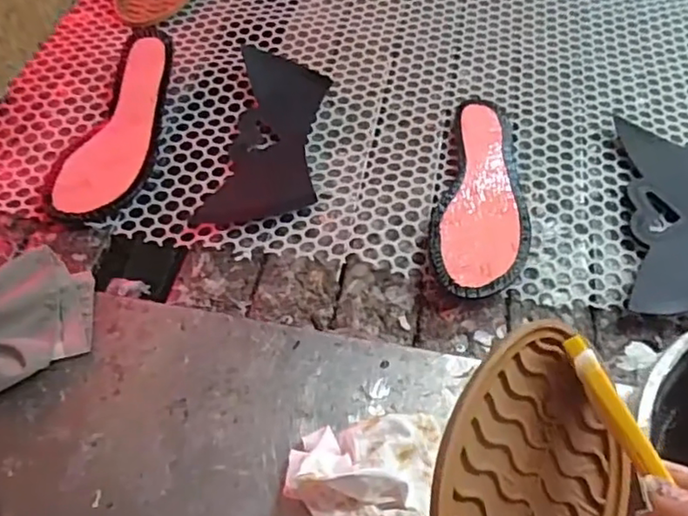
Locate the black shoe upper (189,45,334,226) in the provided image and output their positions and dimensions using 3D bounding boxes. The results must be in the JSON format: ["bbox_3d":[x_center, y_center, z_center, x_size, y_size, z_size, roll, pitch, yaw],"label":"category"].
[{"bbox_3d":[-0.066,-0.114,0.570,0.094,0.024,0.203,9,53,5],"label":"black shoe upper"}]

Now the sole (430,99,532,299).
[{"bbox_3d":[0.125,-0.055,0.532,0.077,0.023,0.224,13,53,8],"label":"sole"}]

